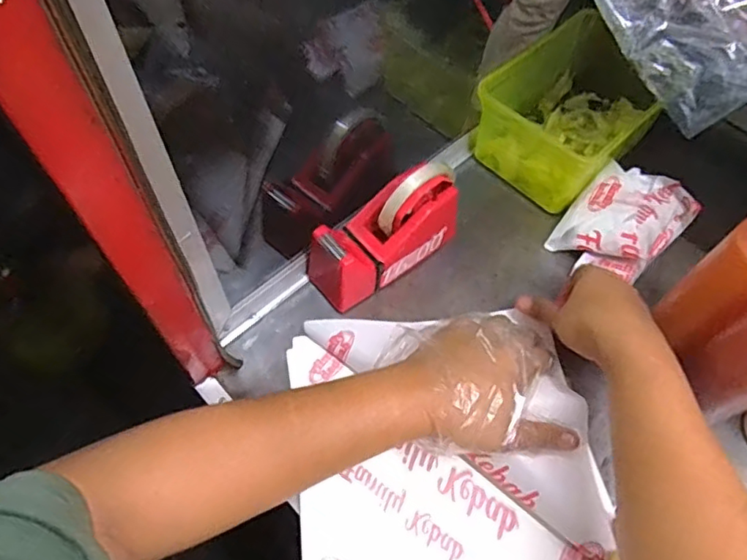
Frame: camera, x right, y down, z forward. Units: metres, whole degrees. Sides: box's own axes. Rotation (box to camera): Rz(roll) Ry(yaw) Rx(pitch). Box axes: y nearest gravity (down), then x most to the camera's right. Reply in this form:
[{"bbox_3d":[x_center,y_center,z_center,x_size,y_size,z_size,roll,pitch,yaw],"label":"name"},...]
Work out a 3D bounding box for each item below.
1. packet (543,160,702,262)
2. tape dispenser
[{"bbox_3d":[0.264,-0.064,0.586,0.103,0.070,0.136,38,66,16],"label":"packet"},{"bbox_3d":[0.013,-0.047,0.552,0.161,0.102,0.061,-30,68,-18],"label":"tape dispenser"}]

